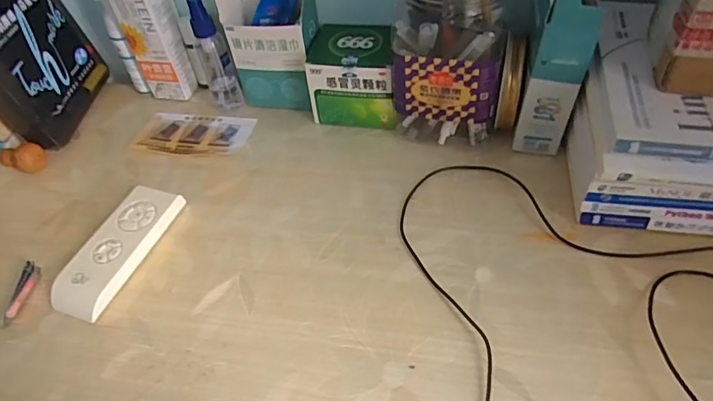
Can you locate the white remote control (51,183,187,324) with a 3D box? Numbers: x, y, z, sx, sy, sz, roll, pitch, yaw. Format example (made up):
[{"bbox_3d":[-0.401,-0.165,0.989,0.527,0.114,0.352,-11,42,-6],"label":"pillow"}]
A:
[{"bbox_3d":[-0.206,0.041,0.427,0.048,0.022,0.126,13,52,17],"label":"white remote control"}]

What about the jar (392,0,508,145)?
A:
[{"bbox_3d":[0.087,-0.133,0.453,0.095,0.156,0.081,10,51,15],"label":"jar"}]

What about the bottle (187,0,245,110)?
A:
[{"bbox_3d":[-0.150,-0.156,0.521,0.030,0.126,0.031,-20,49,-10],"label":"bottle"}]

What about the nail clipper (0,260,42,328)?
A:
[{"bbox_3d":[-0.276,0.076,0.405,0.011,0.012,0.054,0,49,7],"label":"nail clipper"}]

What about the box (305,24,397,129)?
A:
[{"bbox_3d":[-0.004,-0.130,0.512,0.086,0.083,0.086,-1,49,6],"label":"box"}]

